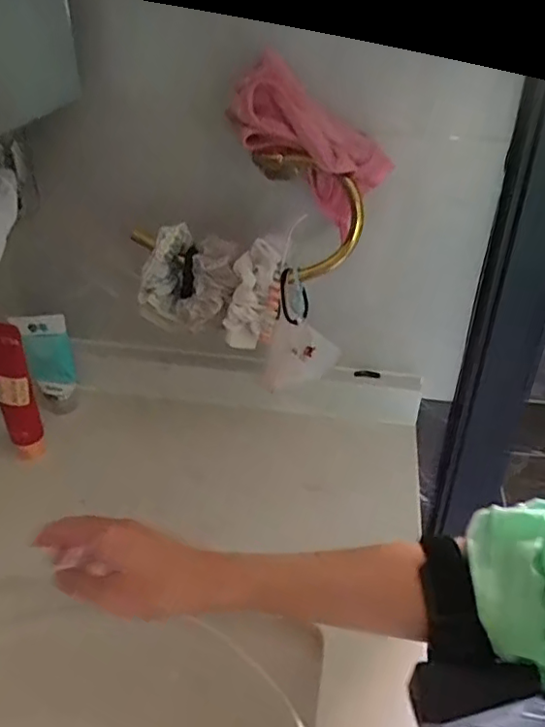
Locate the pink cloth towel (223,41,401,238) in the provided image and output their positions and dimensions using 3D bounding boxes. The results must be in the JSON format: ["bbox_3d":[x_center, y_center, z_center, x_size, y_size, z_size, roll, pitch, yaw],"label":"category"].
[{"bbox_3d":[0.036,-0.189,0.515,0.131,0.142,0.061,11,37,17],"label":"pink cloth towel"}]

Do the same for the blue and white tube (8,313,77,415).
[{"bbox_3d":[-0.257,0.000,0.680,0.052,0.127,0.033,-11,36,-12],"label":"blue and white tube"}]

